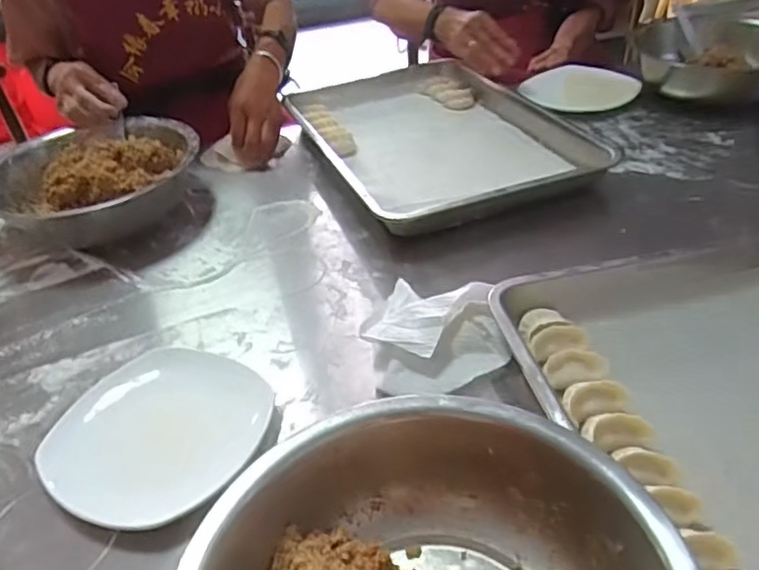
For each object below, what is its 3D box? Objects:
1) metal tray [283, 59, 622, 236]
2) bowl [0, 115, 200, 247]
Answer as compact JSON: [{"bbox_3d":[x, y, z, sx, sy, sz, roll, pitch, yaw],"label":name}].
[{"bbox_3d":[0.092,-0.237,0.962,0.380,0.039,0.482,-18,38,-15],"label":"metal tray"},{"bbox_3d":[-0.373,-0.141,0.865,0.242,0.092,0.248,-4,36,3],"label":"bowl"}]

